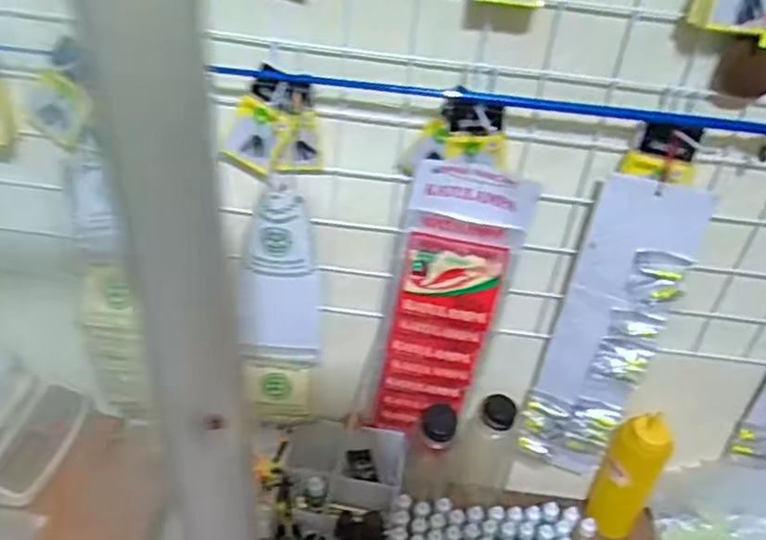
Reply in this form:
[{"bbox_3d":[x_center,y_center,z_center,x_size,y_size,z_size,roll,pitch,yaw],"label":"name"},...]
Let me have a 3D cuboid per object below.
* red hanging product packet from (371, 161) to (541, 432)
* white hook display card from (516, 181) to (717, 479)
[{"bbox_3d":[0.069,0.049,0.721,0.116,0.345,0.039,4,36,-3],"label":"red hanging product packet"},{"bbox_3d":[0.234,0.079,0.723,0.103,0.398,0.028,23,39,20],"label":"white hook display card"}]

